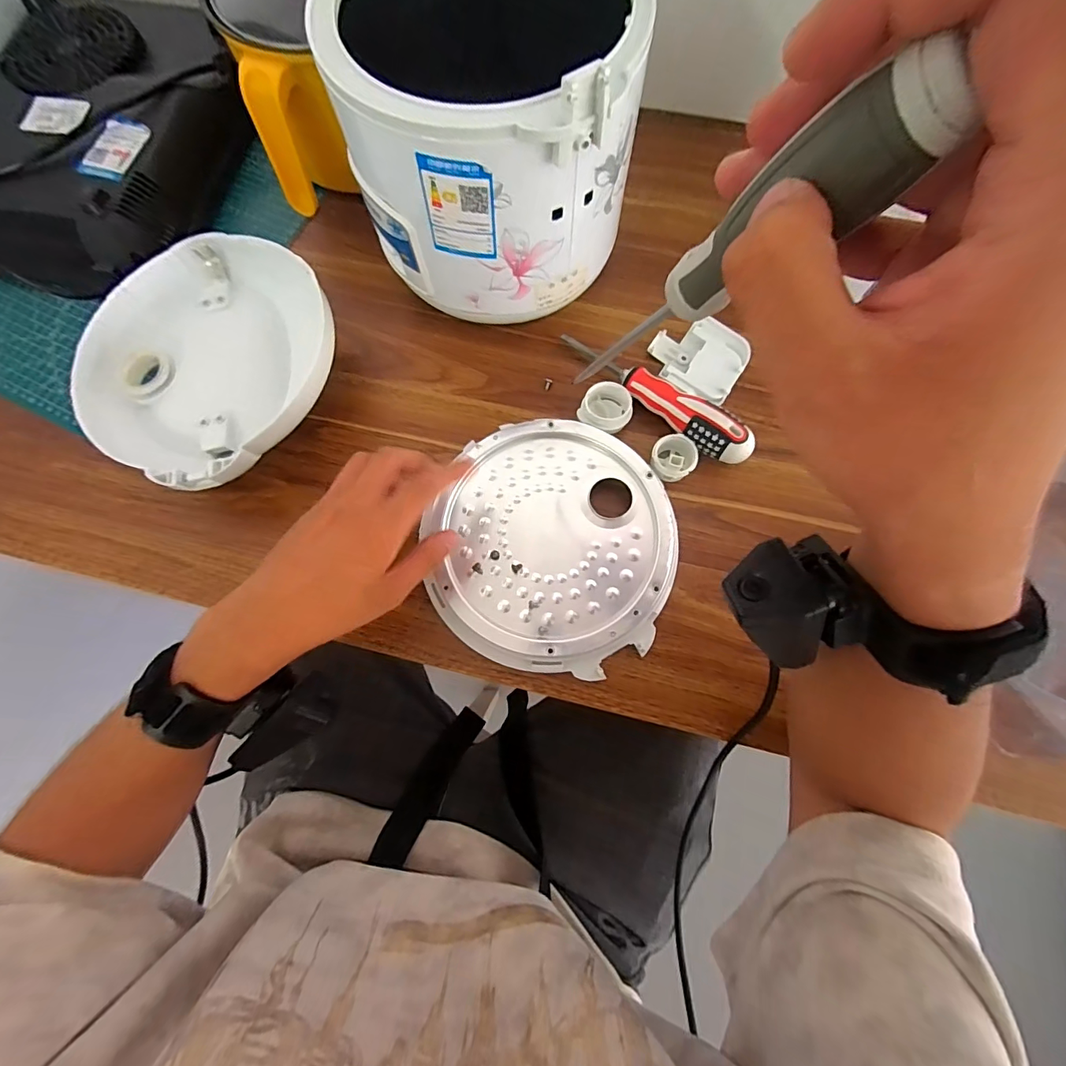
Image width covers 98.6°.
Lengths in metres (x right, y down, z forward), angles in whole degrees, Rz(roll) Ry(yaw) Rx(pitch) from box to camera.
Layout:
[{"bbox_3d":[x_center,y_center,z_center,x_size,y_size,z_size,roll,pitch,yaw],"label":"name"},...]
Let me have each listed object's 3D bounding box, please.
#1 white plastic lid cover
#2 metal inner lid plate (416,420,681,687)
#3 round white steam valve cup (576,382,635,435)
[{"bbox_3d":[-0.258,-0.138,0.376,0.201,0.066,0.198,25,77,7],"label":"white plastic lid cover"},{"bbox_3d":[0.016,0.006,0.353,0.176,0.017,0.186,0,75,1],"label":"metal inner lid plate"},{"bbox_3d":[0.061,-0.103,0.385,0.041,0.024,0.037,23,76,7],"label":"round white steam valve cup"}]

